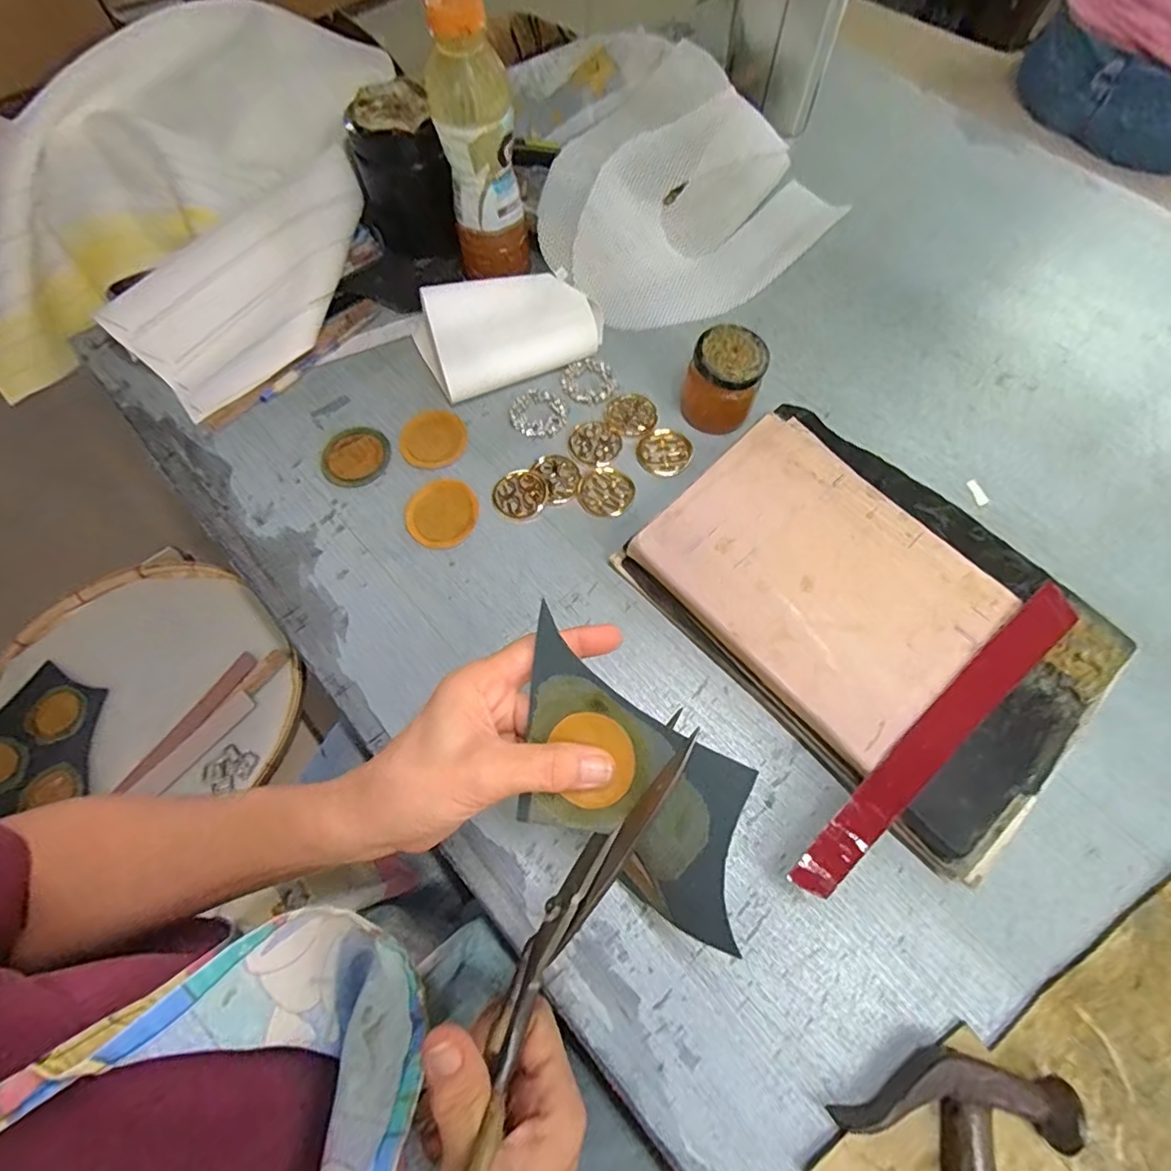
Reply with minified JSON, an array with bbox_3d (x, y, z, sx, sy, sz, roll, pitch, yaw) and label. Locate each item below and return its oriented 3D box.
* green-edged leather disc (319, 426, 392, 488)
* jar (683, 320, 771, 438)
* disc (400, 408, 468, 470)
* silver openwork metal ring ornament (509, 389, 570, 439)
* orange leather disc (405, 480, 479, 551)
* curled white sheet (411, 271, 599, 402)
[{"bbox_3d":[-0.198,-0.112,0.490,0.058,0.005,0.057,-18,67,-7],"label":"green-edged leather disc"},{"bbox_3d":[0.114,-0.167,0.467,0.057,0.066,0.054,0,66,1],"label":"jar"},{"bbox_3d":[-0.132,-0.128,0.494,0.056,0.004,0.057,0,66,1],"label":"disc"},{"bbox_3d":[-0.040,-0.152,0.500,0.049,0.006,0.048,0,66,1],"label":"silver openwork metal ring ornament"},{"bbox_3d":[-0.117,-0.059,0.463,0.056,0.005,0.060,-4,66,-1],"label":"orange leather disc"},{"bbox_3d":[-0.070,-0.238,0.523,0.163,0.037,0.105,-20,67,-8],"label":"curled white sheet"}]

